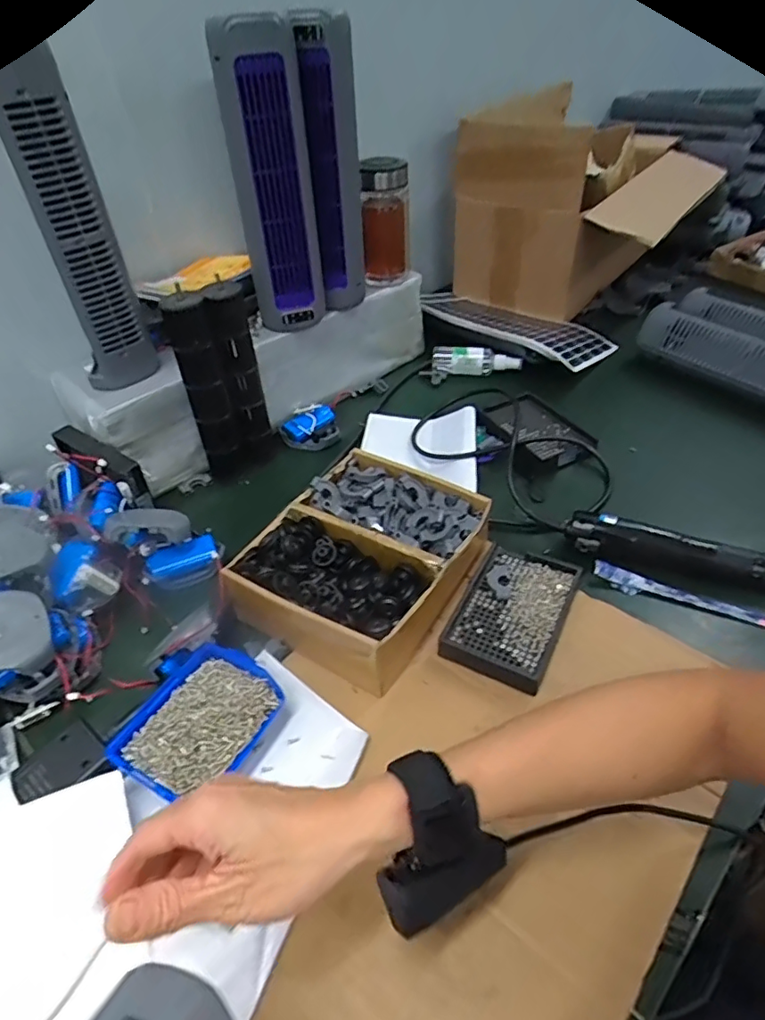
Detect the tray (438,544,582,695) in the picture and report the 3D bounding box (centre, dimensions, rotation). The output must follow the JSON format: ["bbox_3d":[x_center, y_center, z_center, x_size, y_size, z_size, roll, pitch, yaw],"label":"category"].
[{"bbox_3d":[0.119,0.092,0.526,0.089,0.025,0.137,18,46,22],"label":"tray"}]

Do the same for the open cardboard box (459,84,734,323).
[{"bbox_3d":[0.334,-0.510,1.004,0.280,0.276,0.399,-29,47,-26],"label":"open cardboard box"}]

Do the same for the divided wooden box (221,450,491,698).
[{"bbox_3d":[-0.016,0.043,0.547,0.170,0.062,0.211,22,48,25],"label":"divided wooden box"}]

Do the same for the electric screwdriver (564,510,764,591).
[{"bbox_3d":[0.298,0.047,0.560,0.230,0.039,0.038,12,44,16],"label":"electric screwdriver"}]

